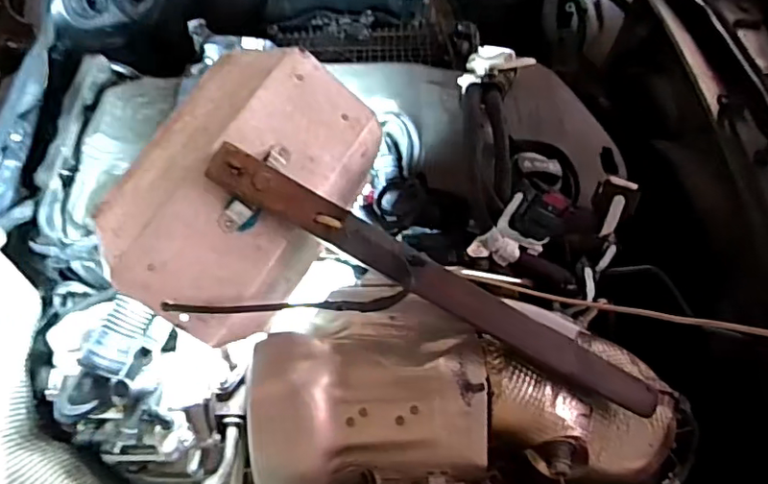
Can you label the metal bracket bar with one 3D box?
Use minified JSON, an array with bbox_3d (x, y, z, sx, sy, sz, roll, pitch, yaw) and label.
[{"bbox_3d":[0.060,0.043,0.459,0.423,0.030,0.030,30,62,-14],"label":"metal bracket bar"}]

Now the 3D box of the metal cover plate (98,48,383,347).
[{"bbox_3d":[-0.108,-0.044,0.450,0.152,0.037,0.227,38,71,-15],"label":"metal cover plate"}]

